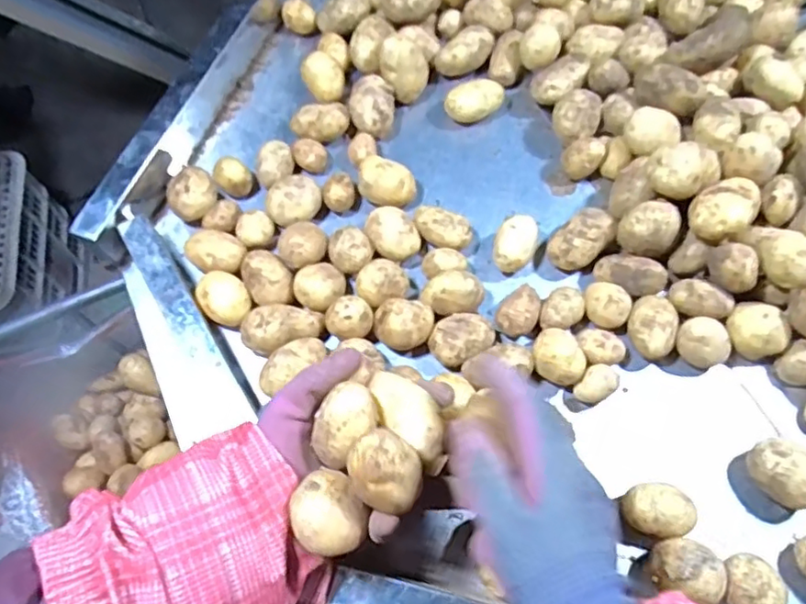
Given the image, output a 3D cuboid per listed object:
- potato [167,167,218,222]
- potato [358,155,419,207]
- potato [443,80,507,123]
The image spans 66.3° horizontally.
[{"bbox_3d":[-0.185,-0.092,0.549,0.042,0.037,0.038,-25,70,-12],"label":"potato"},{"bbox_3d":[-0.015,-0.105,0.553,0.049,0.036,0.040,24,68,8],"label":"potato"},{"bbox_3d":[0.068,-0.187,0.590,0.052,0.034,0.035,-33,72,-14],"label":"potato"}]

